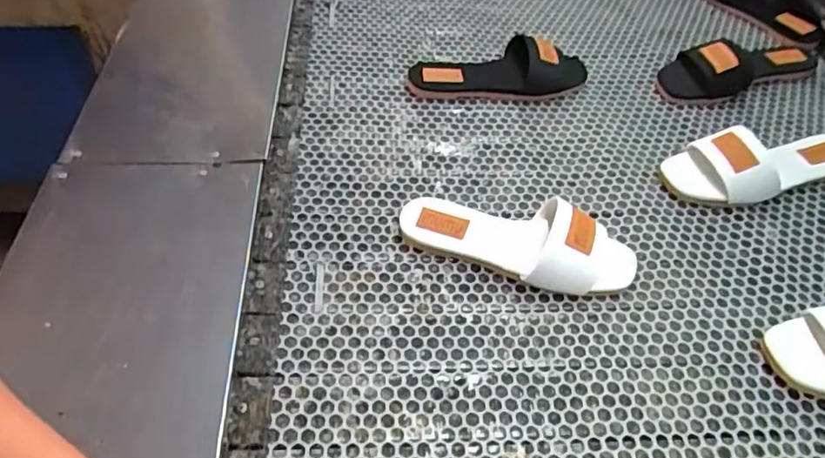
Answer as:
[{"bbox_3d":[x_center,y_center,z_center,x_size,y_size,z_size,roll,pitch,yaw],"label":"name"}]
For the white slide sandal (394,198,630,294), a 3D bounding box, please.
[{"bbox_3d":[0.115,0.003,0.642,0.256,0.059,0.101,18,51,12],"label":"white slide sandal"}]

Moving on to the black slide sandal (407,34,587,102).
[{"bbox_3d":[0.128,-0.236,0.846,0.267,0.060,0.103,0,50,-3],"label":"black slide sandal"}]

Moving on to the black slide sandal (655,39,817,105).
[{"bbox_3d":[0.488,-0.244,0.871,0.264,0.060,0.095,-13,52,-14],"label":"black slide sandal"}]

